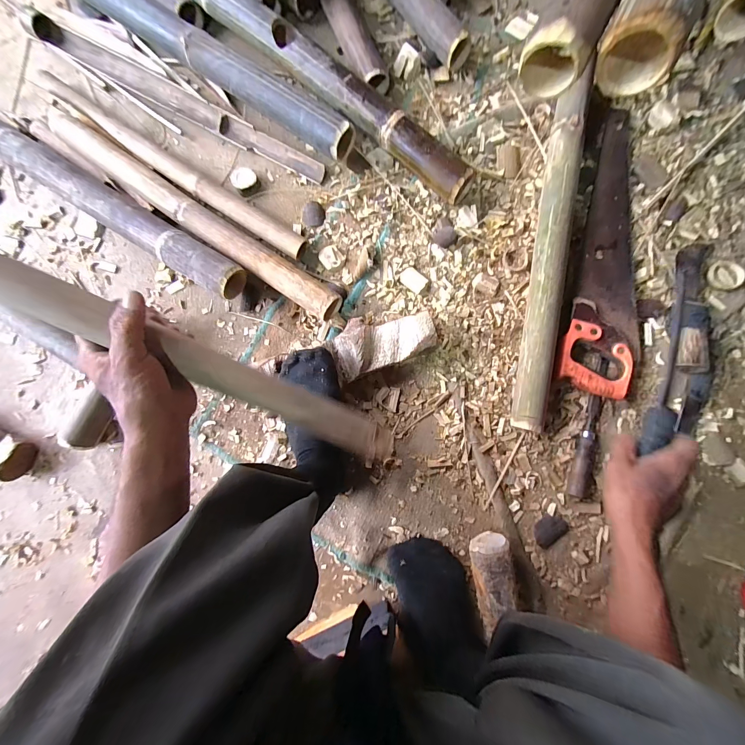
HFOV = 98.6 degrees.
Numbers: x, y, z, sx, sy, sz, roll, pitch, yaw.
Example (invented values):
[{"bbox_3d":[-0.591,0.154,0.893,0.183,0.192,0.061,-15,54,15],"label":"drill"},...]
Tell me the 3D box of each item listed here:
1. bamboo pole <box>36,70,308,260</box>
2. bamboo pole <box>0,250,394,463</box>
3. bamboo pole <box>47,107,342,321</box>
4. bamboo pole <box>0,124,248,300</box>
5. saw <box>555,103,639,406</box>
[{"bbox_3d":[-0.384,-0.399,0.615,0.620,0.042,0.056,34,88,5],"label":"bamboo pole"},{"bbox_3d":[-0.253,-0.043,0.305,0.632,0.032,0.046,27,87,-16],"label":"bamboo pole"},{"bbox_3d":[-0.353,-0.306,0.596,0.694,0.060,0.060,35,88,5],"label":"bamboo pole"},{"bbox_3d":[-0.805,-0.497,0.634,1.329,0.075,0.065,31,87,4],"label":"bamboo pole"},{"bbox_3d":[0.422,-0.206,0.556,0.119,0.028,0.490,14,86,4],"label":"saw"}]

